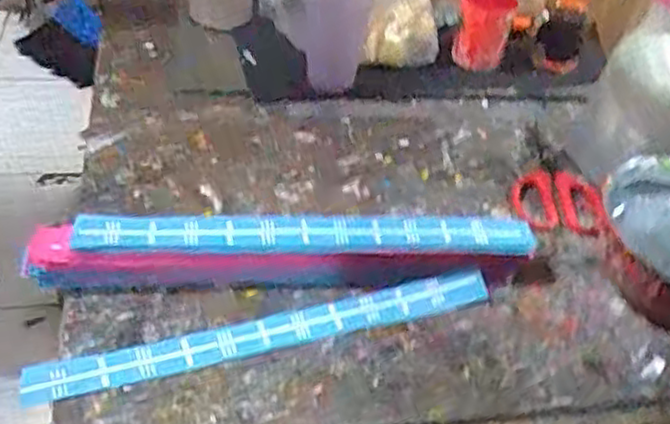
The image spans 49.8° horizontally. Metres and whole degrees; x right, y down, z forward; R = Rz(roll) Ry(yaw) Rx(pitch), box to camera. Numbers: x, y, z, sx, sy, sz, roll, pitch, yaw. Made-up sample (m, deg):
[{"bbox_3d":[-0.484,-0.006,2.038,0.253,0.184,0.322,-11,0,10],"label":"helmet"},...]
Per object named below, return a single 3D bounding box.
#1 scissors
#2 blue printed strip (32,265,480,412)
[{"bbox_3d":[0.232,-0.039,0.774,0.085,0.018,0.185,-2,40,10],"label":"scissors"},{"bbox_3d":[-0.048,0.097,0.589,0.382,0.010,0.034,-10,45,-19],"label":"blue printed strip"}]

